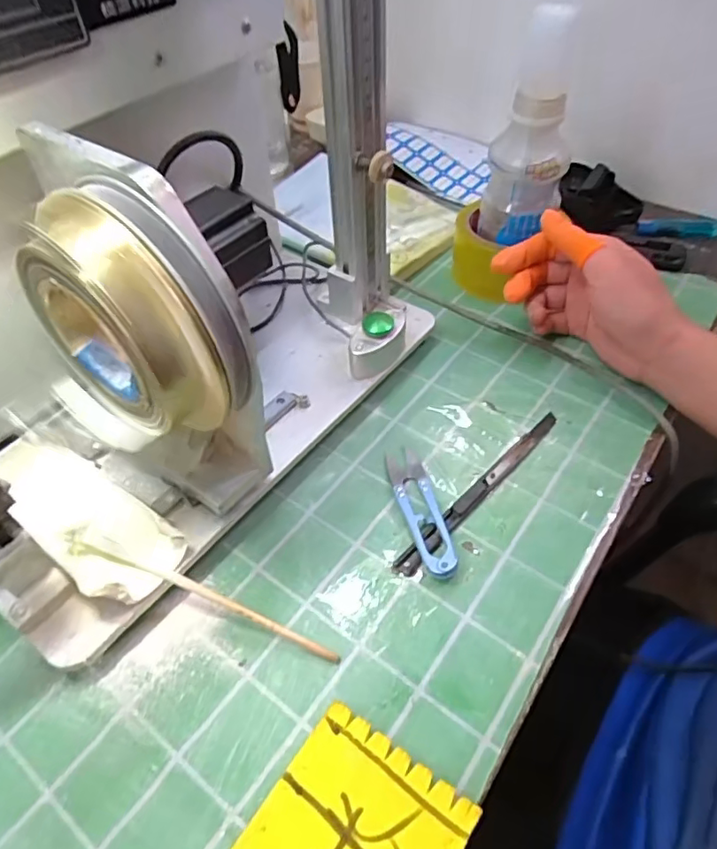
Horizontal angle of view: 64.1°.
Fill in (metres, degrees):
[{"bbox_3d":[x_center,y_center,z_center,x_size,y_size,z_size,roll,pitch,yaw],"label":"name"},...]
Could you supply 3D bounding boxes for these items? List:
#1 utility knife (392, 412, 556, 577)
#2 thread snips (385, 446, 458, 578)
[{"bbox_3d":[0.081,0.039,0.373,0.014,0.007,0.163,35,59,27],"label":"utility knife"},{"bbox_3d":[0.039,0.050,0.361,0.023,0.015,0.105,-11,50,-8],"label":"thread snips"}]

